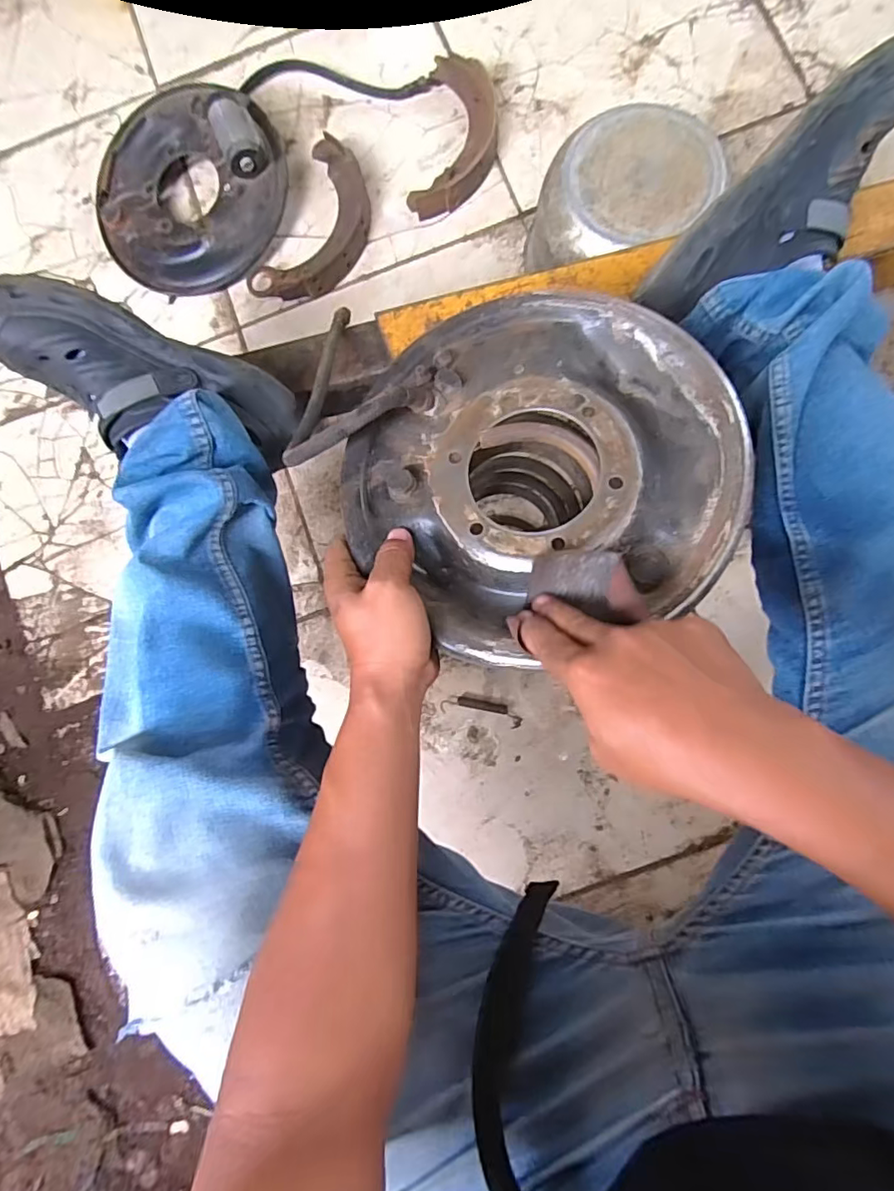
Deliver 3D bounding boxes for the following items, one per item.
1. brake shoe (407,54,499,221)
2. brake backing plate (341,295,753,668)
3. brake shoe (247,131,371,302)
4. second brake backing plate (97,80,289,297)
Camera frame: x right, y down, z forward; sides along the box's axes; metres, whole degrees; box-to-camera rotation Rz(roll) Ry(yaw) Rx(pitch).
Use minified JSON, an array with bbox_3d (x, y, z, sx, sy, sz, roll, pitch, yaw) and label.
[{"bbox_3d":[0.015,-0.602,0.738,0.100,0.031,0.214,8,85,5],"label":"brake shoe"},{"bbox_3d":[0.056,-0.090,0.384,0.250,0.050,0.242,0,85,5],"label":"brake backing plate"},{"bbox_3d":[-0.168,-0.480,0.738,0.115,0.035,0.216,29,88,7],"label":"brake shoe"},{"bbox_3d":[-0.348,-0.540,0.736,0.256,0.083,0.239,0,85,5],"label":"second brake backing plate"}]

